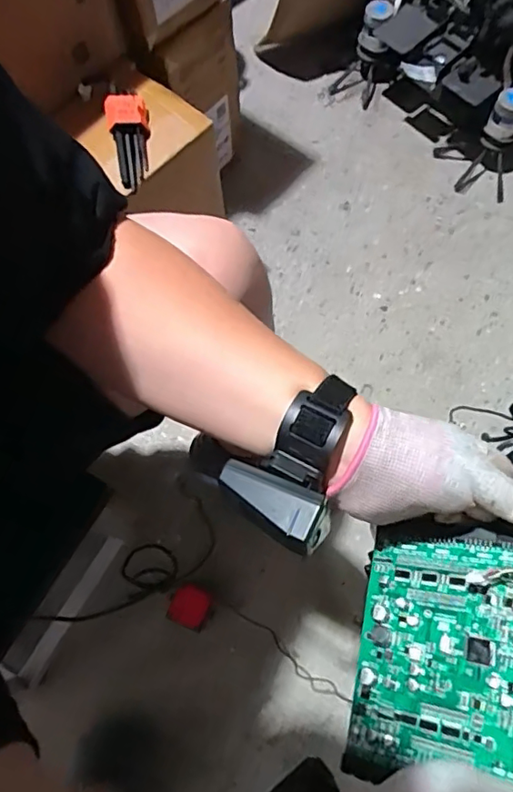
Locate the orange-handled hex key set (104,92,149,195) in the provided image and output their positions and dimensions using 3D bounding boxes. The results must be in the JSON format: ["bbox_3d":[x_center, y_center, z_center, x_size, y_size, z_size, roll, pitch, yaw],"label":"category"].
[{"bbox_3d":[-0.167,-0.339,0.724,0.049,0.030,0.135,-6,86,1],"label":"orange-handled hex key set"}]

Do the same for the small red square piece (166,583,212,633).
[{"bbox_3d":[-0.093,0.305,0.790,0.059,0.051,0.057,20,72,9],"label":"small red square piece"}]

